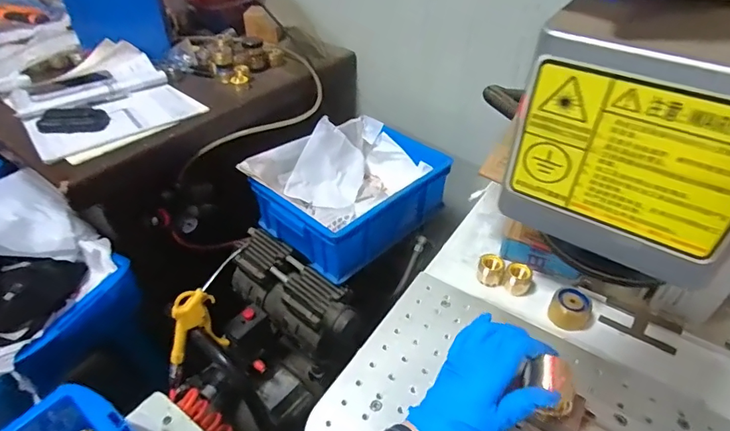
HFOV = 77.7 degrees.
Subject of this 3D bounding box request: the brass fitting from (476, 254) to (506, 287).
[{"bbox_3d":[0.154,0.067,0.556,0.029,0.029,0.029,2,42,-2],"label":"brass fitting"}]

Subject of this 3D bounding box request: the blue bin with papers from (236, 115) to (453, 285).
[{"bbox_3d":[-0.034,-0.051,0.953,0.273,0.139,0.341,33,50,32],"label":"blue bin with papers"}]

